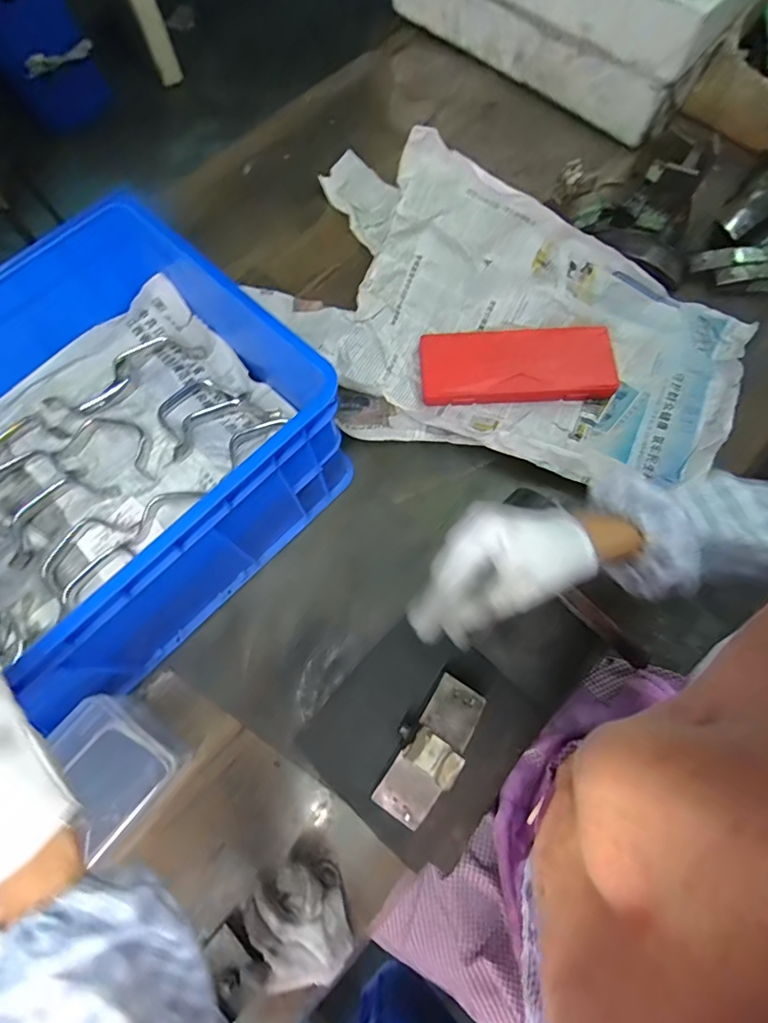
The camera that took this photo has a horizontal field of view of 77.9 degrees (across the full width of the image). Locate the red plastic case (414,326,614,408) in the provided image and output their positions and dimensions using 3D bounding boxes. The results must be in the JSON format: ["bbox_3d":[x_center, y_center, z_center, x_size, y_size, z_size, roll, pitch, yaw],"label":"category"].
[{"bbox_3d":[0.178,-0.198,0.633,0.252,0.033,0.096,-3,72,1],"label":"red plastic case"}]

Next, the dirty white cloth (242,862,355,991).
[{"bbox_3d":[-0.078,0.376,0.435,0.082,0.059,0.096,-37,75,-10],"label":"dirty white cloth"}]

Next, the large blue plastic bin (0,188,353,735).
[{"bbox_3d":[-0.335,-0.023,0.498,0.356,0.190,0.508,42,78,14],"label":"large blue plastic bin"}]

